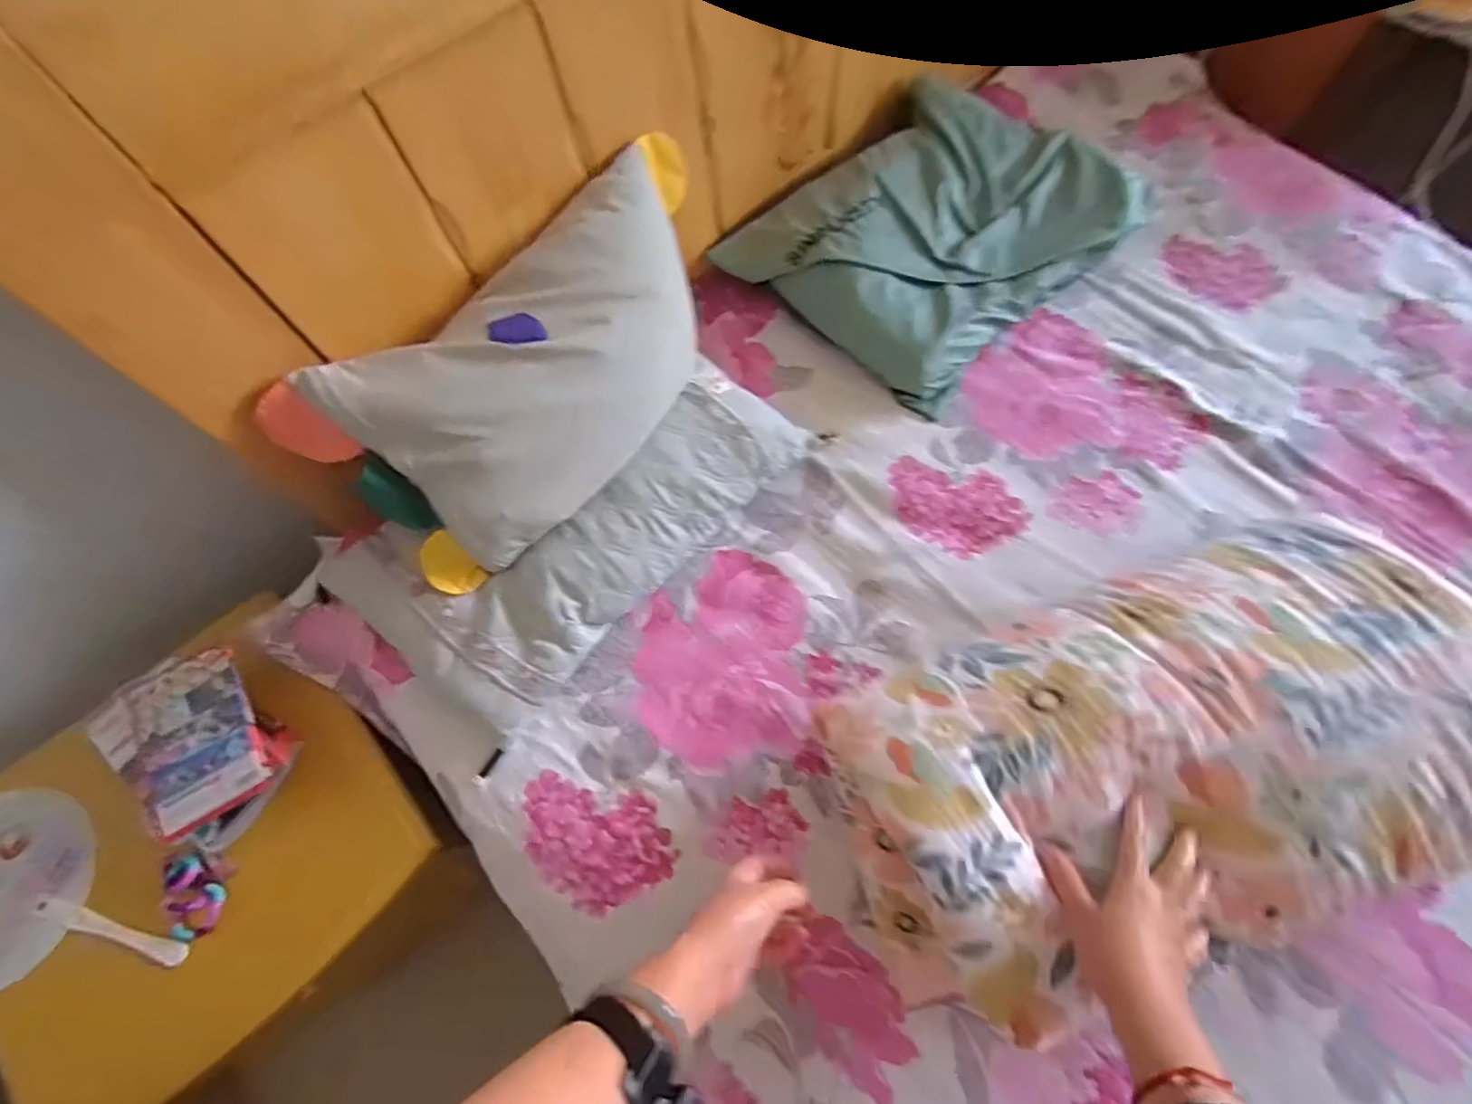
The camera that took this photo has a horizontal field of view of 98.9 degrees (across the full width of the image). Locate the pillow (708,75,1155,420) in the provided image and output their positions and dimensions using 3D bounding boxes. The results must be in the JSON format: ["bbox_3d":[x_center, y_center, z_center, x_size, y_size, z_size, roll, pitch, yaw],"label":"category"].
[{"bbox_3d":[0.274,-0.426,0.839,0.345,0.092,0.493,43,76,14],"label":"pillow"}]

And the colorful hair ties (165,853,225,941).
[{"bbox_3d":[-0.526,0.332,0.611,0.044,0.025,0.077,-21,72,-7],"label":"colorful hair ties"}]

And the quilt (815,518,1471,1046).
[{"bbox_3d":[0.378,0.177,0.570,0.565,0.157,0.296,-20,71,0],"label":"quilt"}]

